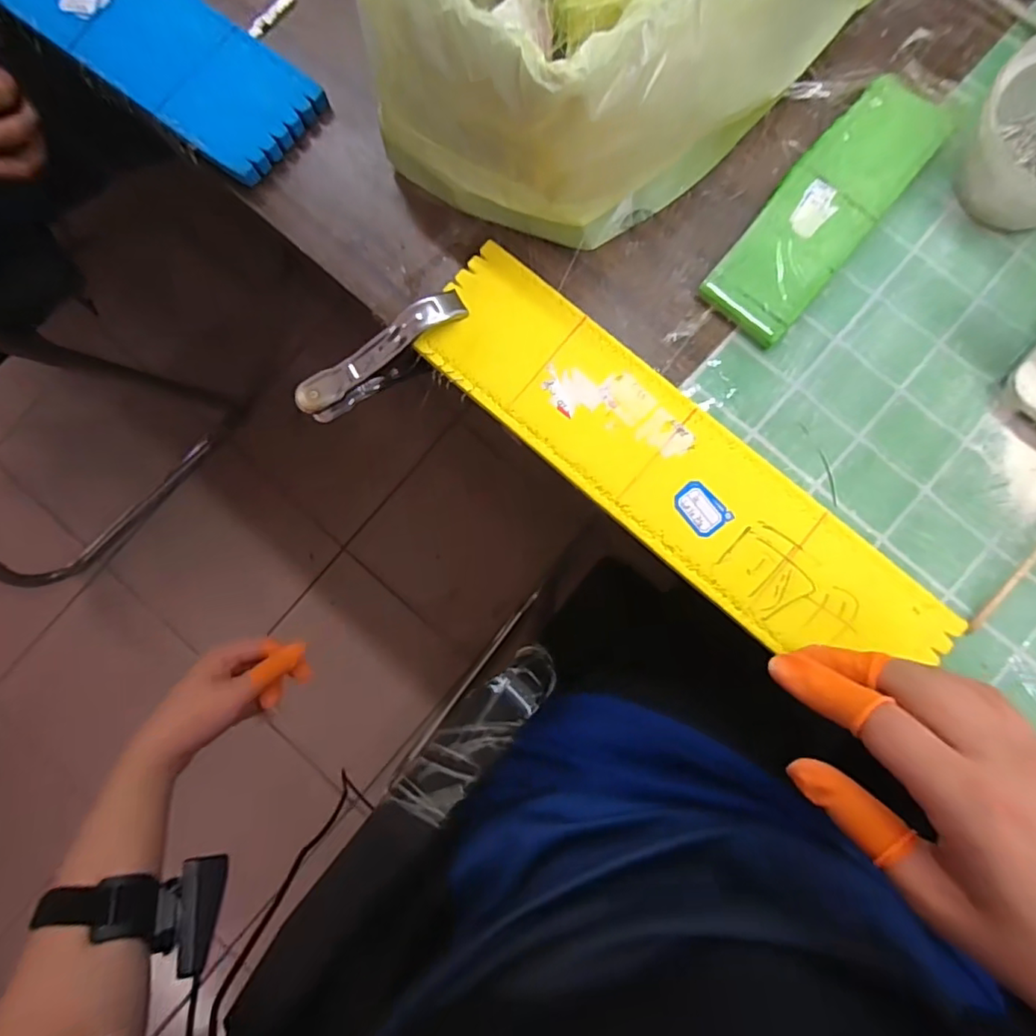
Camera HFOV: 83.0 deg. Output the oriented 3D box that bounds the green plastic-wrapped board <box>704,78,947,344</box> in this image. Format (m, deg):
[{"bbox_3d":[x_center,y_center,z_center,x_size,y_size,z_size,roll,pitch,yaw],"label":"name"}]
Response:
[{"bbox_3d":[0.187,-0.189,0.356,0.057,0.013,0.179,39,88,5],"label":"green plastic-wrapped board"}]

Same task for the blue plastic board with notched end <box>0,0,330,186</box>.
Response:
[{"bbox_3d":[-0.276,-0.339,0.387,0.326,0.020,0.080,38,87,5],"label":"blue plastic board with notched end"}]

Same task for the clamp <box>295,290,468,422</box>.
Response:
[{"bbox_3d":[-0.082,-0.100,0.364,0.113,0.037,0.024,-34,84,13],"label":"clamp"}]

